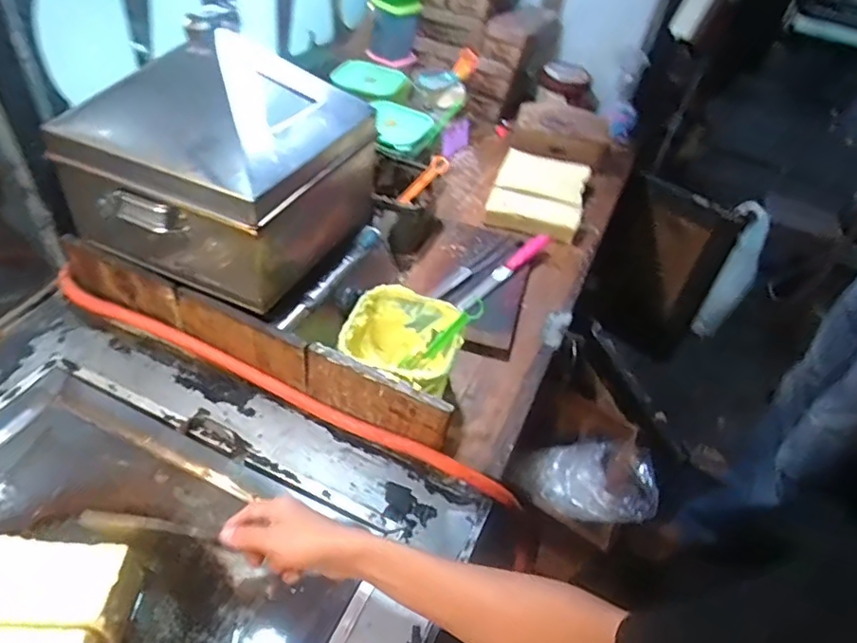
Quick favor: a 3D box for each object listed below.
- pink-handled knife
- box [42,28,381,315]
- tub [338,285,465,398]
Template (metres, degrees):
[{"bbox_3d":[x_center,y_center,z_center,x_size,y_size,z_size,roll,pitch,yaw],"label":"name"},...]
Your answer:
[{"bbox_3d":[0.144,-0.098,1.002,0.032,0.023,0.294,30,46,20],"label":"pink-handled knife"},{"bbox_3d":[-0.264,-0.224,0.785,0.291,0.286,0.330,24,44,14],"label":"box"},{"bbox_3d":[-0.036,0.050,0.780,0.146,0.114,0.159,19,43,9],"label":"tub"}]

